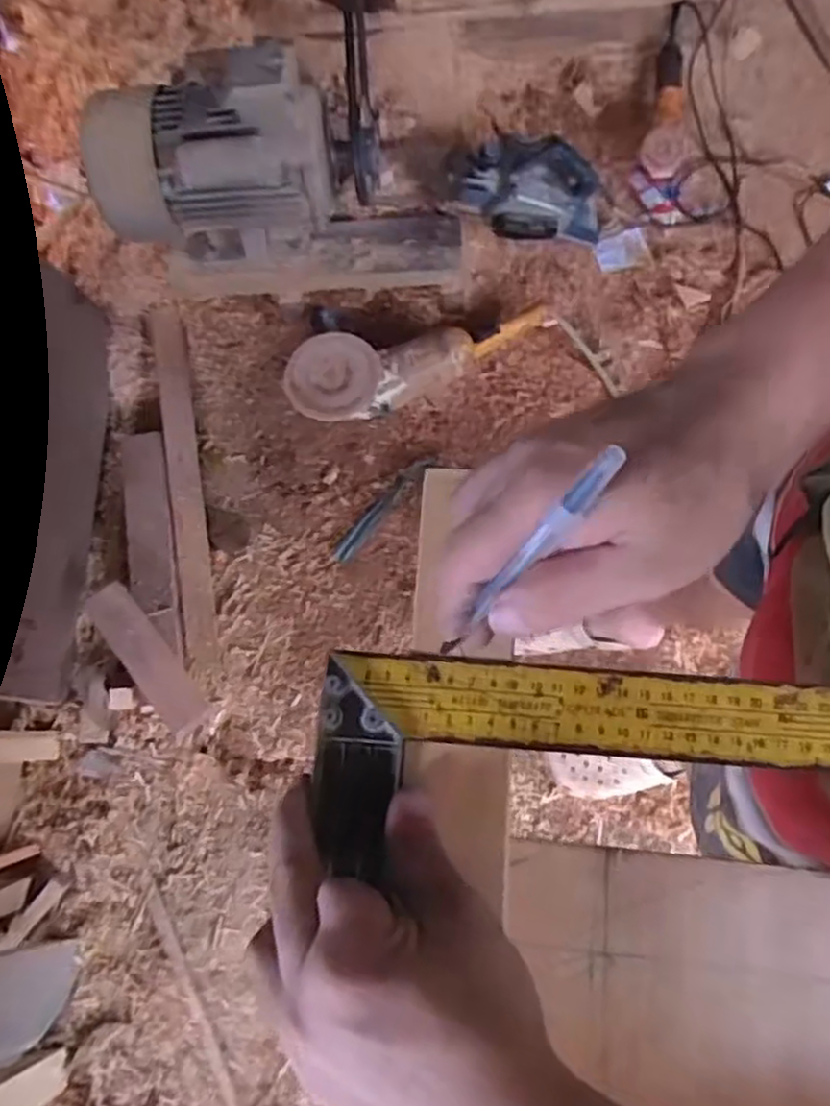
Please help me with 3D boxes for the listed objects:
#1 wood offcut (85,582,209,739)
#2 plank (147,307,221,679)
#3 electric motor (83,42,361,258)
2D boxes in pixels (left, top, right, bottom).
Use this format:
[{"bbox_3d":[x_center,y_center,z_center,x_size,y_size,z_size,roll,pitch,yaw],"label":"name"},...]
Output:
[{"bbox_3d":[-0.467,0.180,1.285,0.080,0.024,0.280,-36,91,-41],"label":"wood offcut"},{"bbox_3d":[-0.448,-0.137,1.428,0.061,0.022,0.744,-11,72,1],"label":"plank"},{"bbox_3d":[-0.353,-0.701,1.296,0.428,0.270,0.224,5,73,6],"label":"electric motor"}]

